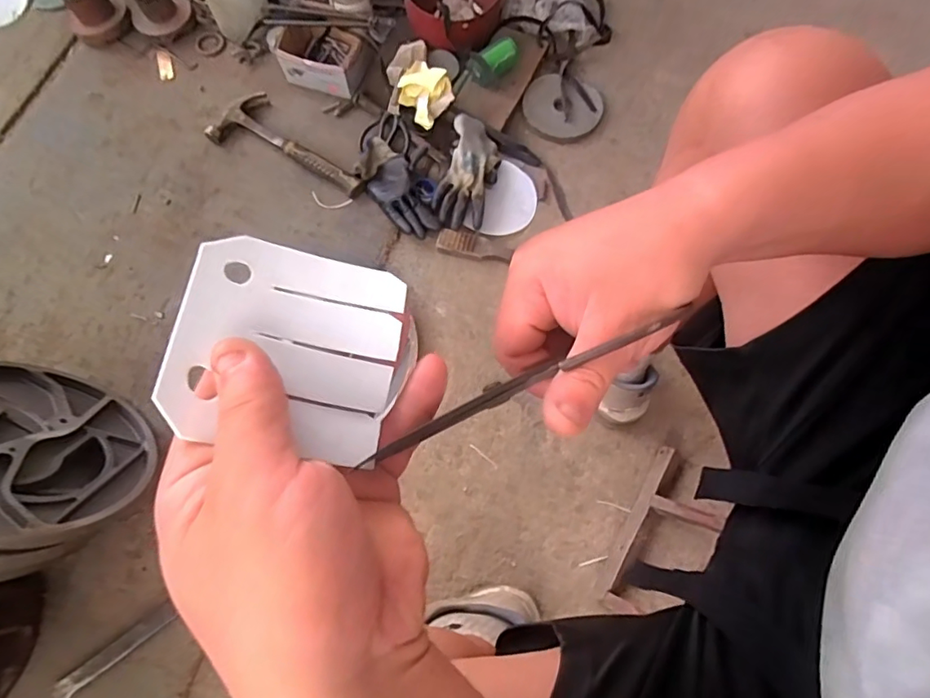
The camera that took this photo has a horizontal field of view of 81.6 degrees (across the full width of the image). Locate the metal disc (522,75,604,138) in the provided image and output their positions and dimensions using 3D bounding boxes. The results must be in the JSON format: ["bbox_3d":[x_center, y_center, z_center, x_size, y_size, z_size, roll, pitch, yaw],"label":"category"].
[{"bbox_3d":[0.196,-0.488,1.074,0.154,0.015,0.140,6,70,2],"label":"metal disc"}]

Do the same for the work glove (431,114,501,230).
[{"bbox_3d":[0.005,-0.328,0.986,0.092,0.057,0.206,14,70,5],"label":"work glove"}]

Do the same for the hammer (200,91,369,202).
[{"bbox_3d":[-0.324,-0.404,1.036,0.337,0.034,0.135,24,71,8],"label":"hammer"}]

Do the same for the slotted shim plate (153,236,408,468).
[{"bbox_3d":[-0.072,-0.003,0.226,0.086,0.008,0.087,15,67,-22],"label":"slotted shim plate"}]

